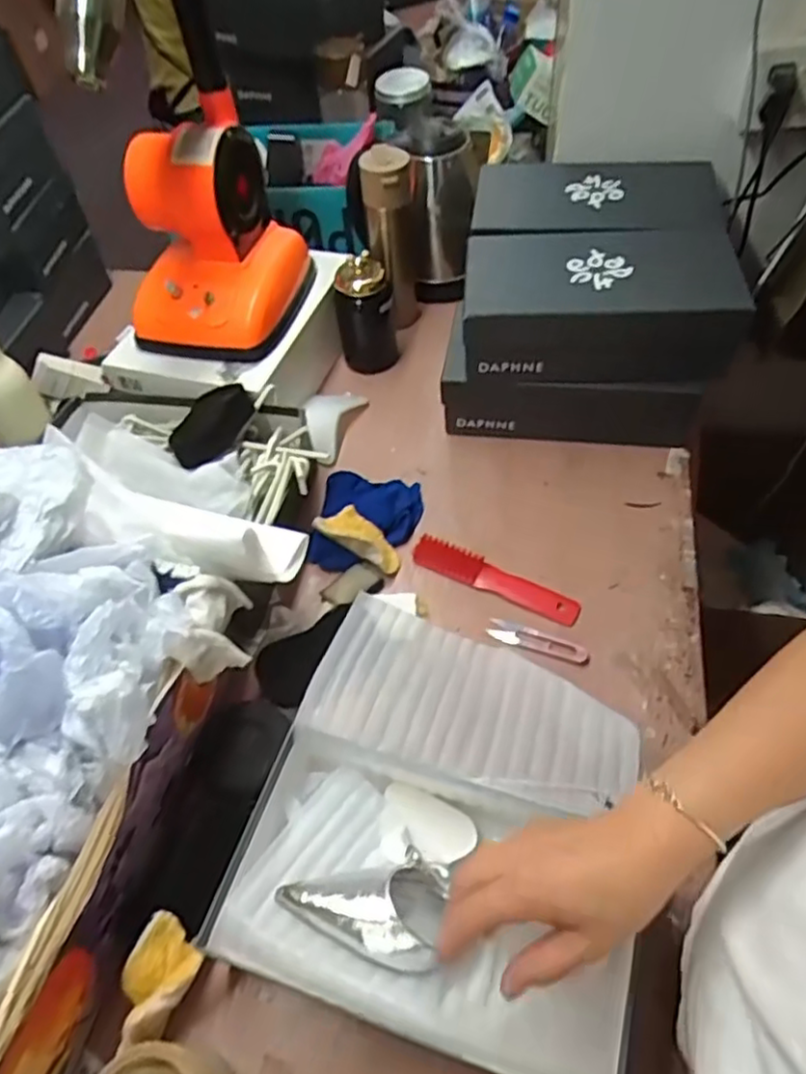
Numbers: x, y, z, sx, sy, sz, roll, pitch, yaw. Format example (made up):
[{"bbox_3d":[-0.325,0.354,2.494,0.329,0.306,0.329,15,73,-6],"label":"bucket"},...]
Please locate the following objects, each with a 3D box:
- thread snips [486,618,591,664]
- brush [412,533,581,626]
[{"bbox_3d":[0.139,0.107,0.704,0.102,0.006,0.024,16,56,16],"label":"thread snips"},{"bbox_3d":[0.099,0.043,0.739,0.185,0.014,0.037,21,58,19],"label":"brush"}]

